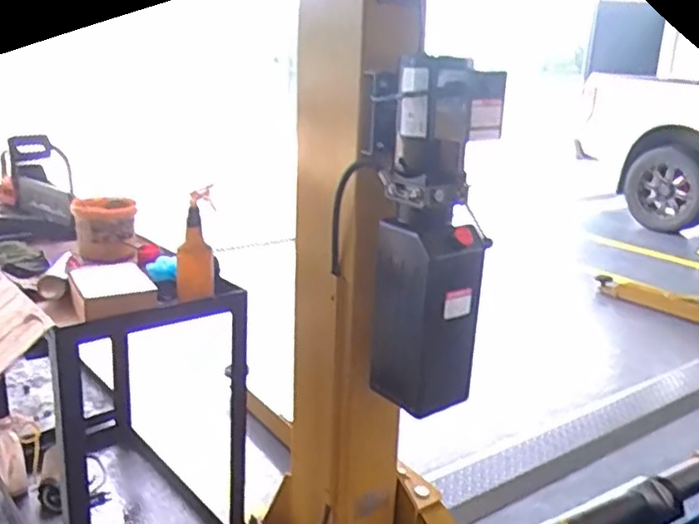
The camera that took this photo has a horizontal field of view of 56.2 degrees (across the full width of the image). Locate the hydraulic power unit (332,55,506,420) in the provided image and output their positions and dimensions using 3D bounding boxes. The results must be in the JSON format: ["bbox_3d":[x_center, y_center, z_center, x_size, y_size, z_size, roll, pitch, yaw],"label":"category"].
[{"bbox_3d":[0.129,-0.051,1.455,0.186,0.725,0.342,-10,21,-34],"label":"hydraulic power unit"}]

